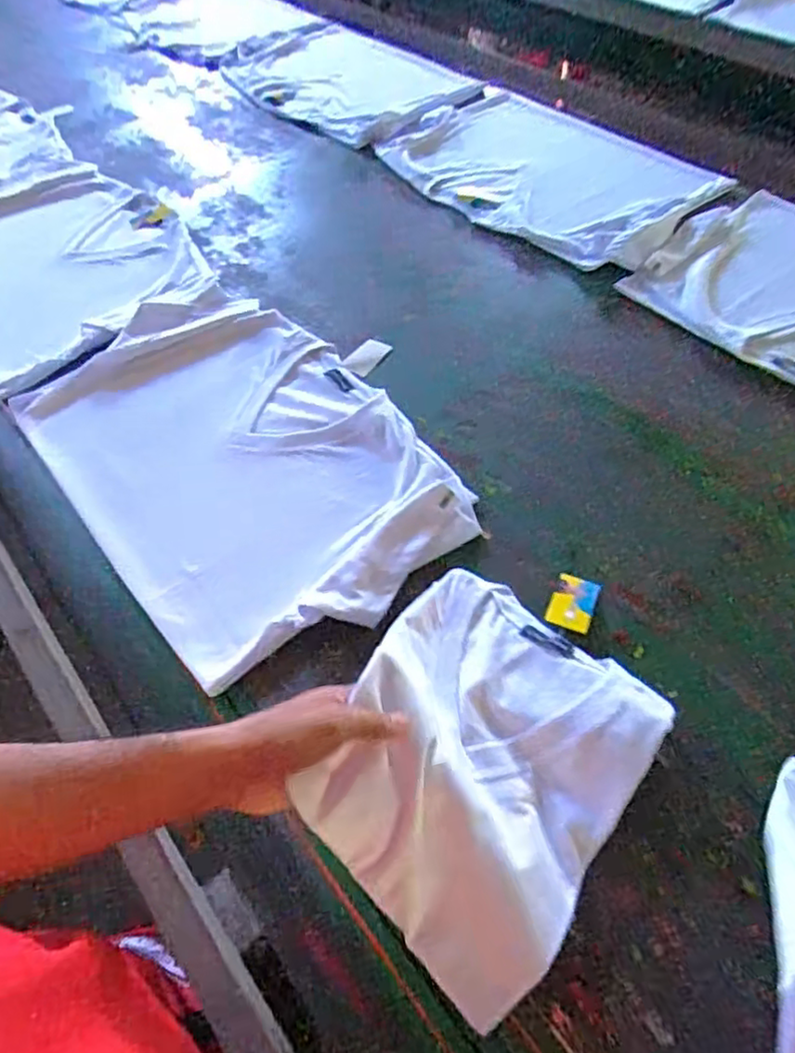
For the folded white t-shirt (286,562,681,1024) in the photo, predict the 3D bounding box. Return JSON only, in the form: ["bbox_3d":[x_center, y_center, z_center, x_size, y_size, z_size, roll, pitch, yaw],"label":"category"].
[{"bbox_3d":[0.063,0.170,0.525,0.230,0.084,0.290,29,63,21],"label":"folded white t-shirt"}]

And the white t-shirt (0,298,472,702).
[{"bbox_3d":[-0.183,-0.093,0.790,0.371,0.023,0.544,-36,62,-18],"label":"white t-shirt"}]

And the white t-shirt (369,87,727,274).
[{"bbox_3d":[0.252,-0.612,1.124,0.373,0.022,0.539,-40,63,-20],"label":"white t-shirt"}]

